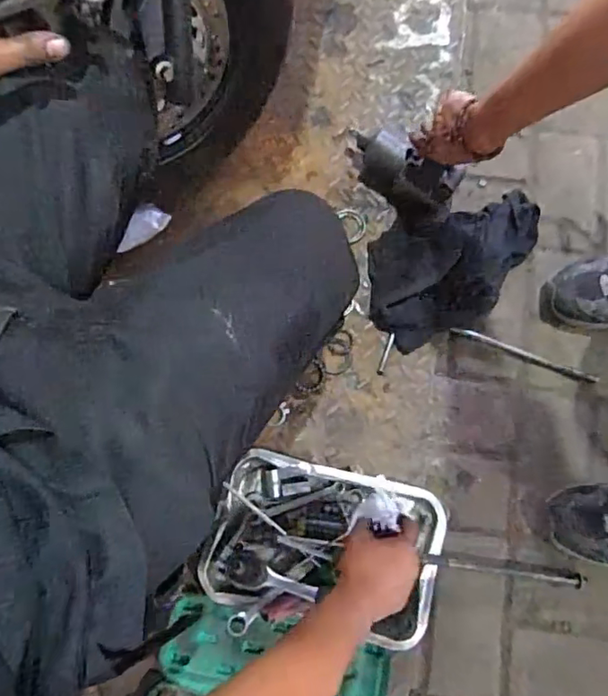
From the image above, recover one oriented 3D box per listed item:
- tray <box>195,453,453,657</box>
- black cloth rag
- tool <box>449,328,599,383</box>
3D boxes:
[{"bbox_3d":[0.027,0.265,0.715,0.299,0.070,0.211,13,78,2],"label":"tray"},{"bbox_3d":[0.227,-0.136,0.806,0.289,0.089,0.185,-26,81,-6],"label":"black cloth rag"},{"bbox_3d":[0.326,0.008,0.797,0.222,0.005,0.014,20,78,4],"label":"tool"}]

